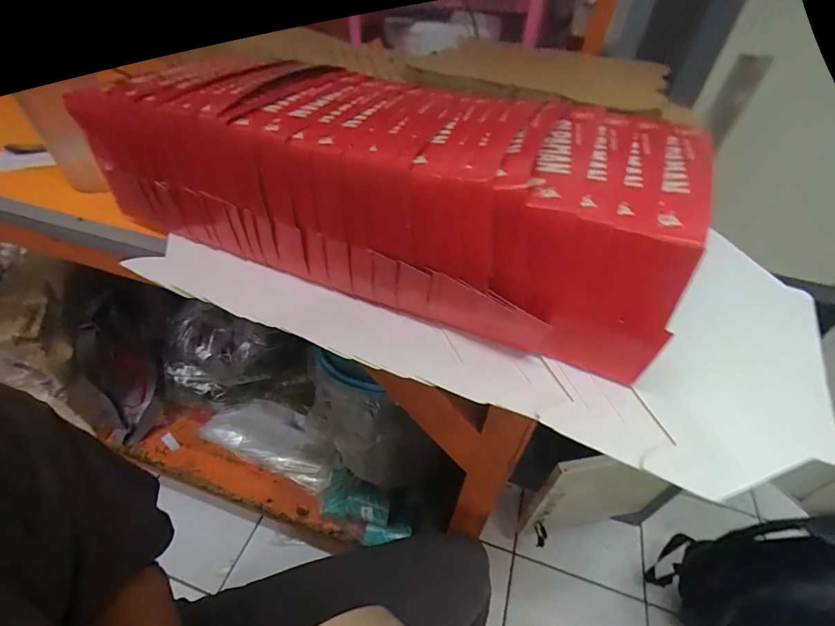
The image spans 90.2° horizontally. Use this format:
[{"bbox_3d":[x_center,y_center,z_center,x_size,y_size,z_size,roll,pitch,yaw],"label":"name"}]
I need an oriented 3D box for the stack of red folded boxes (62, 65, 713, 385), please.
[{"bbox_3d":[-0.030,-0.105,0.345,0.446,0.130,0.160,21,46,16],"label":"stack of red folded boxes"}]

